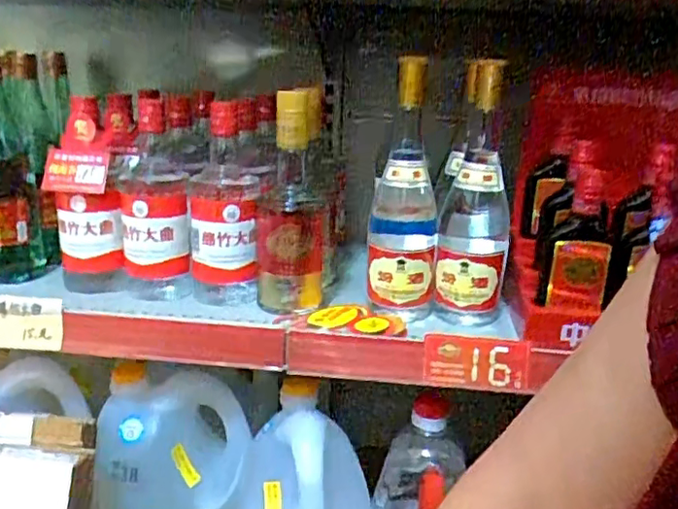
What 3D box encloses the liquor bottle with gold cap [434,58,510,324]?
[{"bbox_3d":[0.146,-0.058,0.625,0.074,0.252,0.070,5,19,9],"label":"liquor bottle with gold cap"}]

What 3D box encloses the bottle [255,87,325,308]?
[{"bbox_3d":[-0.051,-0.056,0.641,0.073,0.221,0.065,1,19,-5],"label":"bottle"}]

